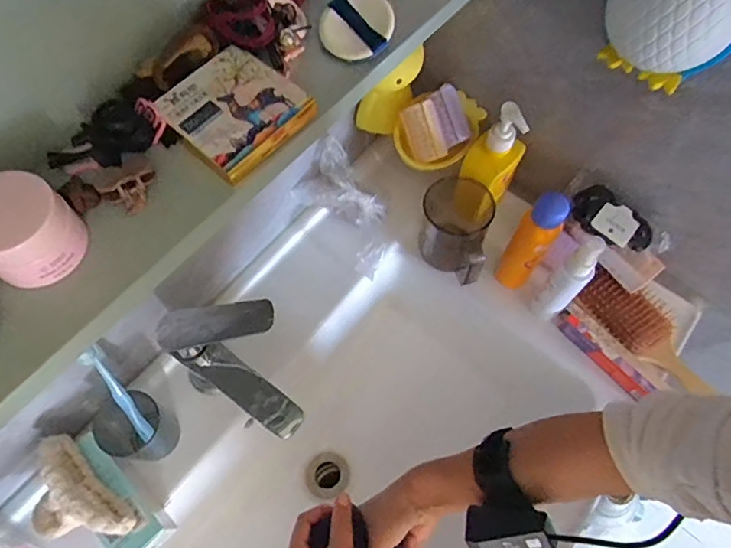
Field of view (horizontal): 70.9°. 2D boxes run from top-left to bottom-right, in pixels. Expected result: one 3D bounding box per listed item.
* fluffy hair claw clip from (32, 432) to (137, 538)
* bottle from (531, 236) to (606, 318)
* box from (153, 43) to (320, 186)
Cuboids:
[{"bbox_3d":[-0.275,0.212,0.477,0.111,0.040,0.063,39,69,15],"label":"fluffy hair claw clip"},{"bbox_3d":[0.229,0.011,0.585,0.033,0.179,0.026,37,69,15],"label":"bottle"},{"bbox_3d":[-0.085,-0.105,0.329,0.076,0.015,0.075,41,70,16],"label":"box"}]

